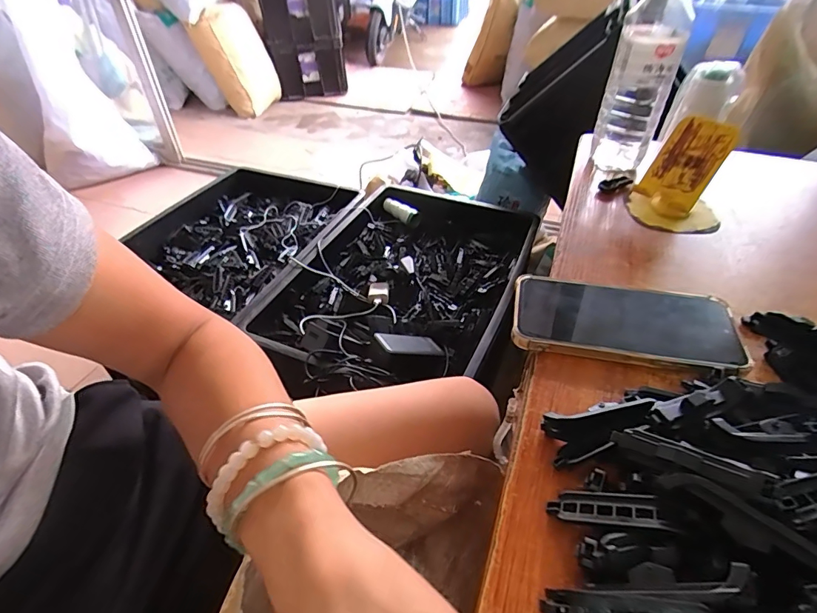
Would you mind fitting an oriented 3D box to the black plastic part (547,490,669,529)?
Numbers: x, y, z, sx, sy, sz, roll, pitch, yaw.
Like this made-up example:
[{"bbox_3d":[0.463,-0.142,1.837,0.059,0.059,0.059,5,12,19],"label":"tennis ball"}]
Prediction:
[{"bbox_3d":[0.106,0.110,0.243,0.056,0.004,0.018,-9,36,30],"label":"black plastic part"}]

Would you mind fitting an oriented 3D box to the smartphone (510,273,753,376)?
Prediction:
[{"bbox_3d":[0.172,0.013,0.360,0.166,0.017,0.084,10,43,11],"label":"smartphone"}]

